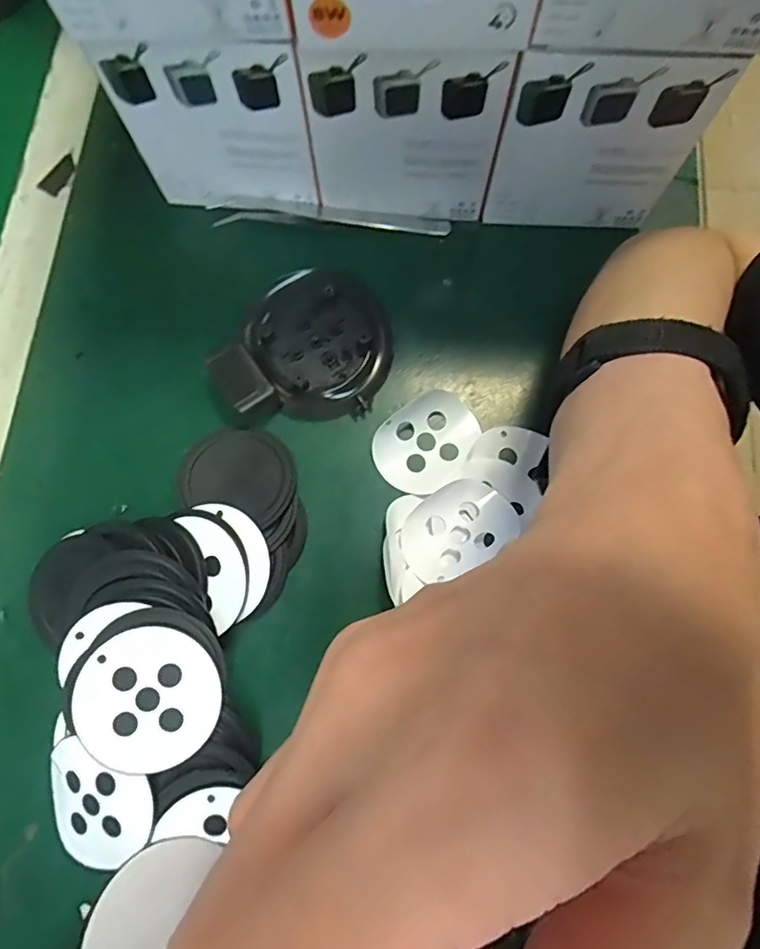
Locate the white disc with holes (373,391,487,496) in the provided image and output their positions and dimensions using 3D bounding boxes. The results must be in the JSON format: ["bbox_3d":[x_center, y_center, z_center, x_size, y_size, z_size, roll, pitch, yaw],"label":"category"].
[{"bbox_3d":[0.027,-0.019,0.304,0.046,0.009,0.059,40,81,10],"label":"white disc with holes"}]

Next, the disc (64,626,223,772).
[{"bbox_3d":[-0.104,0.100,0.245,0.061,0.004,0.061,1,85,-7],"label":"disc"}]

